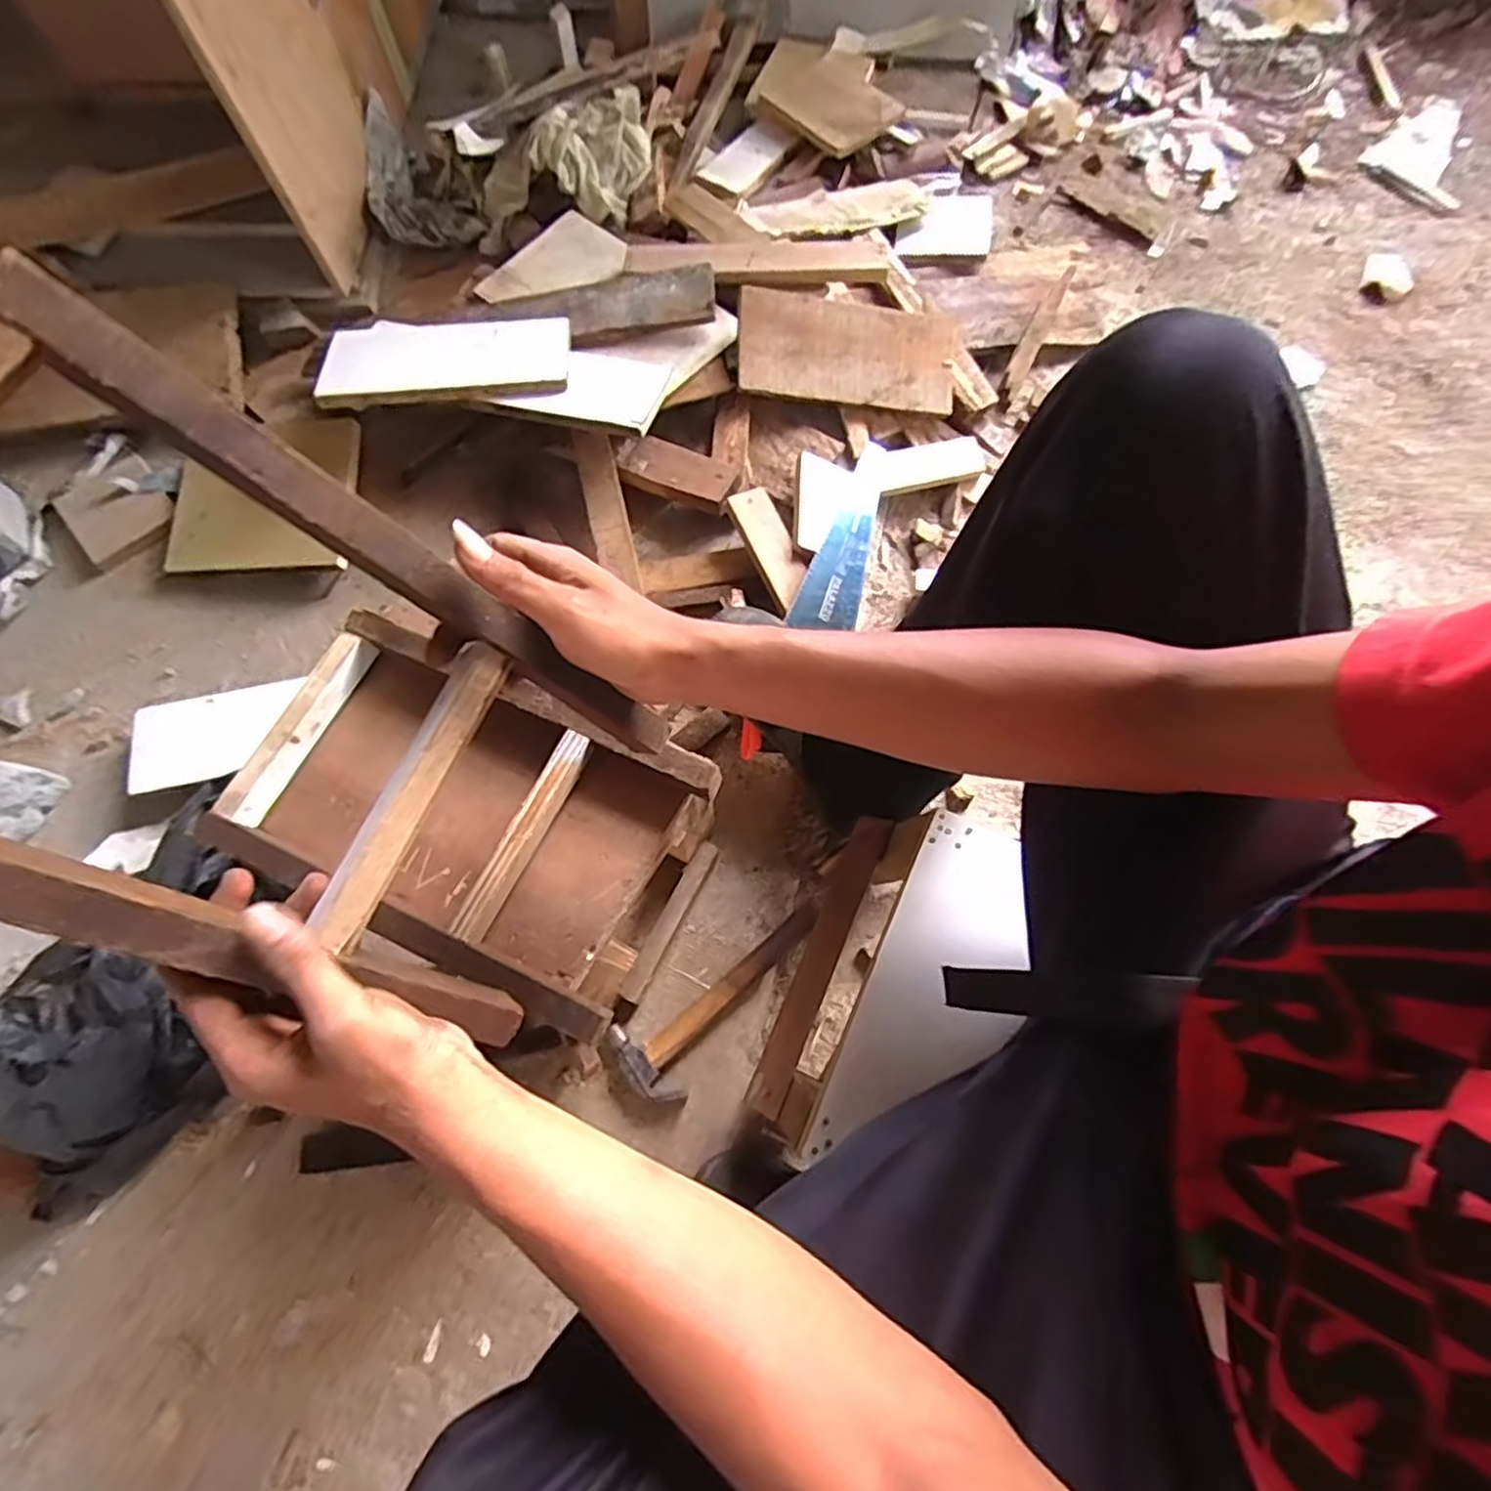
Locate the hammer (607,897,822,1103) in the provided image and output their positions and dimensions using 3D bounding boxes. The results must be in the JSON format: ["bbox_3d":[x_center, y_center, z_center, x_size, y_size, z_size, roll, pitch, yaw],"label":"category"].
[{"bbox_3d":[-0.015,0.244,0.699,0.240,0.029,0.086,-38,74,-12],"label":"hammer"}]

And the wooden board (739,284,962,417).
[{"bbox_3d":[0.137,-0.505,0.902,0.288,0.030,0.123,2,104,-12],"label":"wooden board"}]

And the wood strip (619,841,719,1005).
[{"bbox_3d":[-0.074,0.172,0.698,0.021,0.012,0.167,25,73,9],"label":"wood strip"}]

